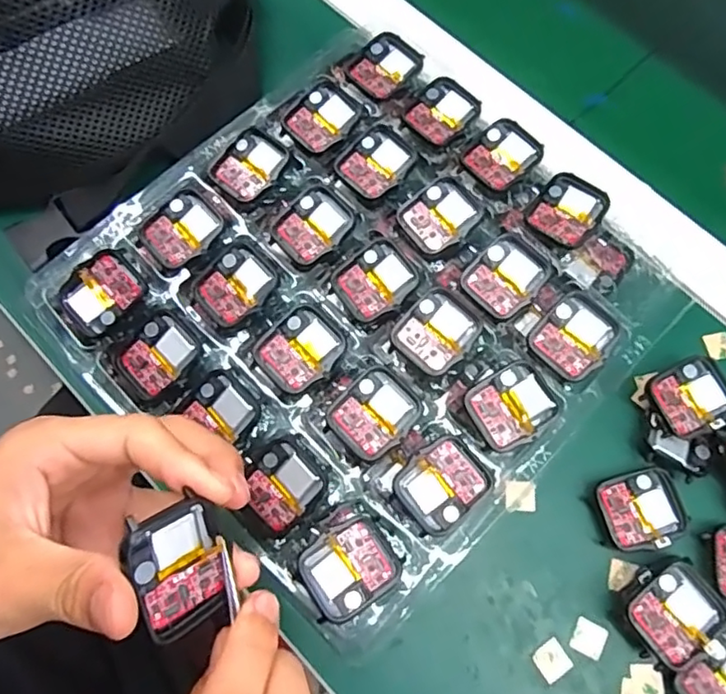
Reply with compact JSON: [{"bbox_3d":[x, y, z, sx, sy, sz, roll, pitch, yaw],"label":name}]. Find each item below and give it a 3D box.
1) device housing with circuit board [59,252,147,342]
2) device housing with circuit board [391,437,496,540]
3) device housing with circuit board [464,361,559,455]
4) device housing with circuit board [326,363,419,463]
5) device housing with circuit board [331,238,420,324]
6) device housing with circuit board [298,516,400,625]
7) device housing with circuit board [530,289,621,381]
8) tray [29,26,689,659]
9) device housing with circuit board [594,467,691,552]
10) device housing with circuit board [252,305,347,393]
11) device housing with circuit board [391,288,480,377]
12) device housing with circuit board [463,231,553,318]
[{"bbox_3d":[-0.142,-0.029,0.317,0.044,0.008,0.036,-39,77,-13],"label":"device housing with circuit board"},{"bbox_3d":[0.039,0.068,0.289,0.042,0.005,0.036,-35,76,-12],"label":"device housing with circuit board"},{"bbox_3d":[0.076,0.031,0.301,0.040,0.008,0.037,-30,75,-10],"label":"device housing with circuit board"},{"bbox_3d":[0.006,0.033,0.299,0.042,0.005,0.036,-43,78,-14],"label":"device housing with circuit board"},{"bbox_3d":[0.008,-0.036,0.325,0.042,0.012,0.037,-31,75,-11],"label":"device housing with circuit board"},{"bbox_3d":[-0.007,0.106,0.280,0.043,0.012,0.037,-32,75,-11],"label":"device housing with circuit board"},{"bbox_3d":[0.114,-0.006,0.315,0.037,0.011,0.043,42,76,12],"label":"device housing with circuit board"},{"bbox_3d":[0.001,-0.029,0.330,0.264,0.029,0.272,43,77,13],"label":"tray"},{"bbox_3d":[0.146,0.085,0.305,0.041,0.007,0.037,-17,73,-7],"label":"device housing with circuit board"},{"bbox_3d":[-0.032,0.001,0.309,0.044,0.007,0.037,-42,77,-14],"label":"device housing with circuit board"},{"bbox_3d":[0.039,-0.008,0.312,0.040,0.011,0.036,-40,77,-13],"label":"device housing with circuit board"},{"bbox_3d":[0.080,-0.039,0.324,0.042,0.010,0.037,-41,77,-13],"label":"device housing with circuit board"}]

